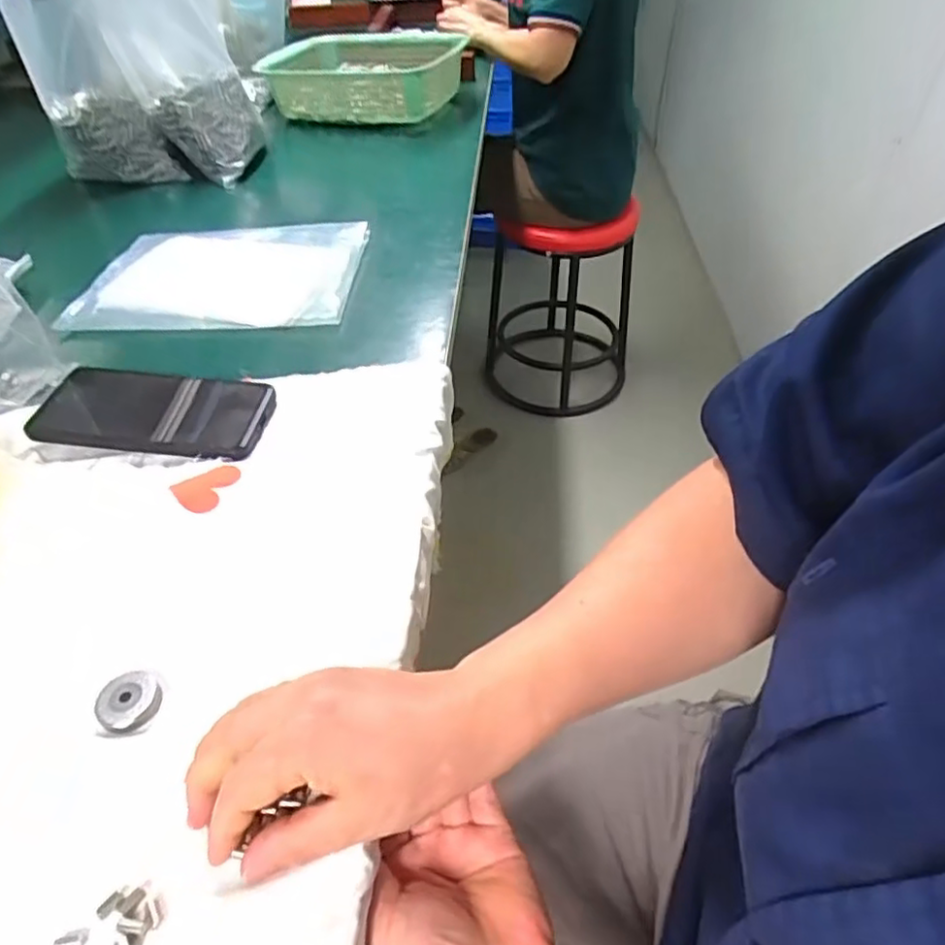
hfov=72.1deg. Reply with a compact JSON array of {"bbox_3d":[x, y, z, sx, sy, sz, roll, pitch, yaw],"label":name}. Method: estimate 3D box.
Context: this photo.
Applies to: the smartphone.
[{"bbox_3d":[-0.231,-0.046,0.475,0.159,0.014,0.081,5,45,5],"label":"smartphone"}]

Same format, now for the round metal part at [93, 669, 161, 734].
[{"bbox_3d":[-0.172,0.114,0.326,0.028,0.006,0.030,0,45,0],"label":"round metal part"}]

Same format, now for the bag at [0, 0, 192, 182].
[{"bbox_3d":[-0.437,-0.448,0.754,0.121,0.208,0.049,-13,46,-12],"label":"bag"}]

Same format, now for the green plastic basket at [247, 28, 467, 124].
[{"bbox_3d":[-0.161,-0.594,0.982,0.260,0.082,0.223,10,45,10],"label":"green plastic basket"}]

